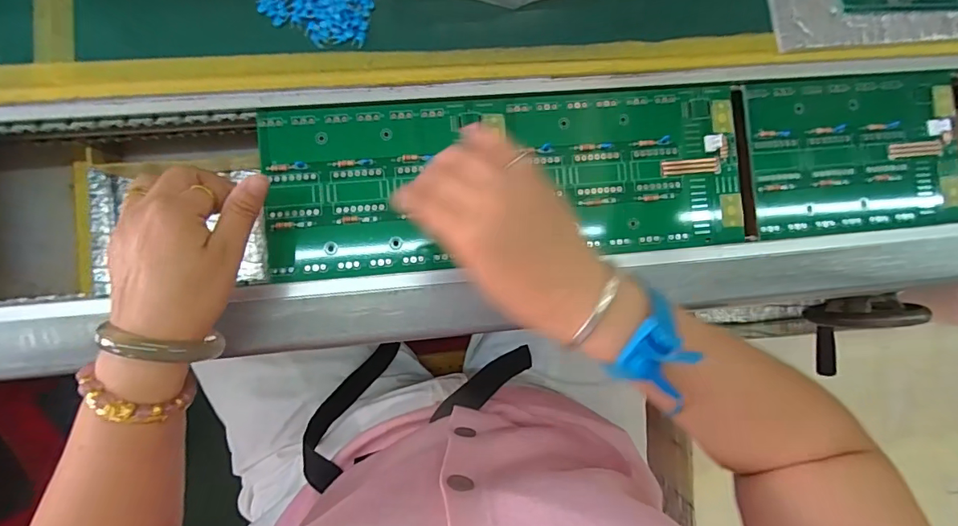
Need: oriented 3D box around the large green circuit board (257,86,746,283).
[{"bbox_3d":[0.024,-0.063,0.347,0.353,0.007,0.123,-5,91,-5],"label":"large green circuit board"}]

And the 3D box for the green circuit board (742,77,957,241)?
[{"bbox_3d":[0.302,-0.087,0.372,0.176,0.008,0.119,-5,91,-4],"label":"green circuit board"}]

